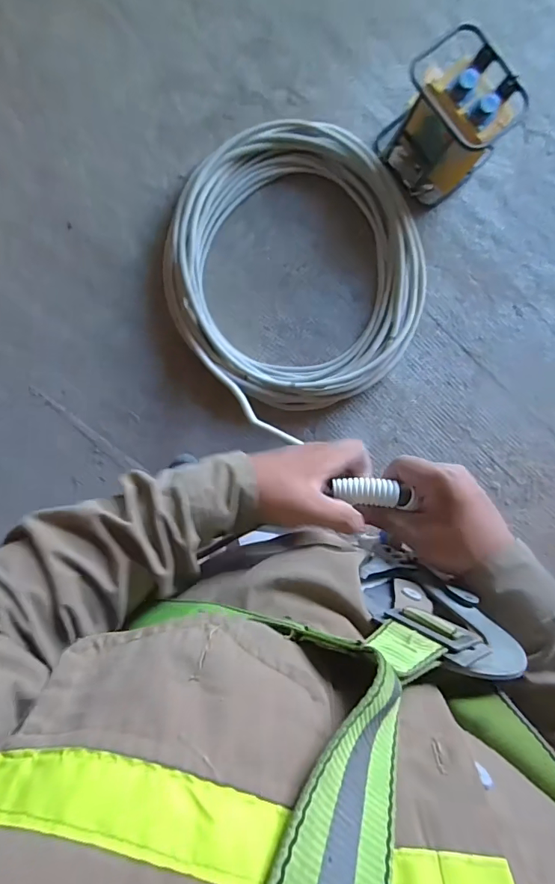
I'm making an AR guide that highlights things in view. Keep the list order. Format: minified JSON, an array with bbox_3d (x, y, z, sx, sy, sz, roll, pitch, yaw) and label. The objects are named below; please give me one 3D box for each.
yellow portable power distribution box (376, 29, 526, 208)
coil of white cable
[{"bbox_3d":[0.501,-0.952,1.313,0.281,0.259,0.314,-41,93,-2],"label":"yellow portable power distribution box"},{"bbox_3d":[0.064,-0.537,1.413,0.809,0.119,0.827,0,91,-3],"label":"coil of white cable"}]

